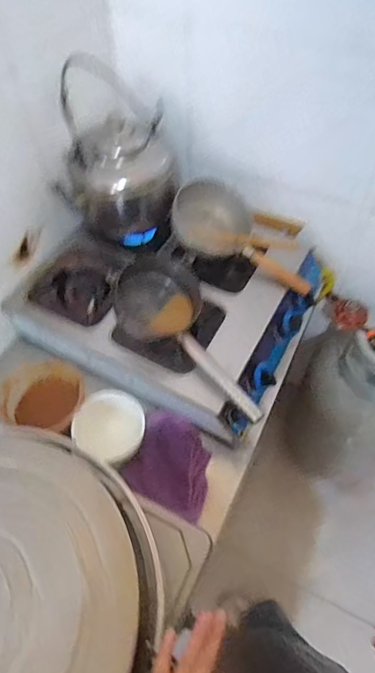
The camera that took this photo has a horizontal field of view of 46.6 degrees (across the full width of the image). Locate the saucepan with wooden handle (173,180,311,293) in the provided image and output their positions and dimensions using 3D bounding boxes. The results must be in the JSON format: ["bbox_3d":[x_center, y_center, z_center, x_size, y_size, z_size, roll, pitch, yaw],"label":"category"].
[{"bbox_3d":[0.117,-0.196,0.943,0.344,0.085,0.174,41,65,6],"label":"saucepan with wooden handle"}]

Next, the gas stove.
[{"bbox_3d":[-0.045,-0.095,0.961,0.561,0.104,0.432,23,60,16],"label":"gas stove"}]

